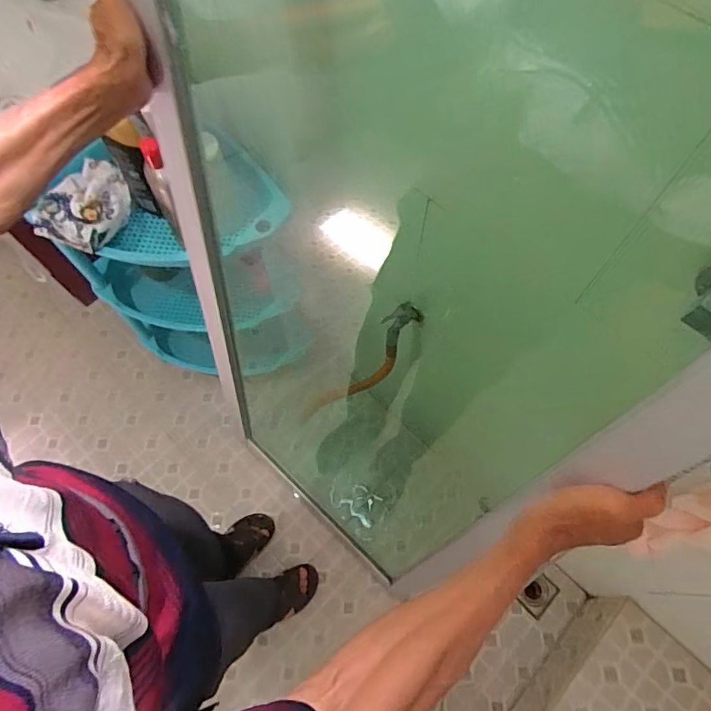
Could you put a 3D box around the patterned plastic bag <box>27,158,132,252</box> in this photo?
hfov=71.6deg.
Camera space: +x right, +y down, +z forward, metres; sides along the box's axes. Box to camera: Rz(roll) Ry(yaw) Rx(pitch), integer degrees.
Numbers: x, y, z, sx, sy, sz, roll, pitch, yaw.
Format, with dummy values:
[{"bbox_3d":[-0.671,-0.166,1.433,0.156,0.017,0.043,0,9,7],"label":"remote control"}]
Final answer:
[{"bbox_3d":[-0.484,-0.279,0.880,0.129,0.067,0.204,-2,66,-1],"label":"patterned plastic bag"}]

